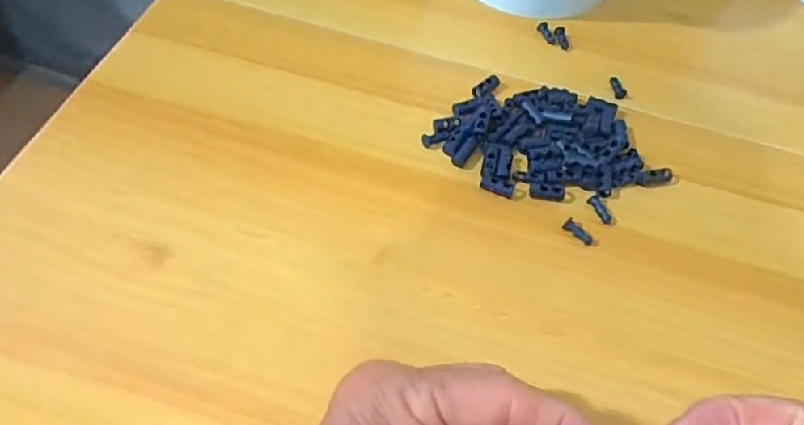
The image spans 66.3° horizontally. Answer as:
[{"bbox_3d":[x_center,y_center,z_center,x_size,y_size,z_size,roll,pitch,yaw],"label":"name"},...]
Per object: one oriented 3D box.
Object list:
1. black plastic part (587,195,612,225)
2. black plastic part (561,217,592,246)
[{"bbox_3d":[0.104,-0.002,0.321,0.007,0.004,0.018,-18,59,-19],"label":"black plastic part"},{"bbox_3d":[0.090,0.009,0.312,0.016,0.004,0.007,37,58,18],"label":"black plastic part"}]

